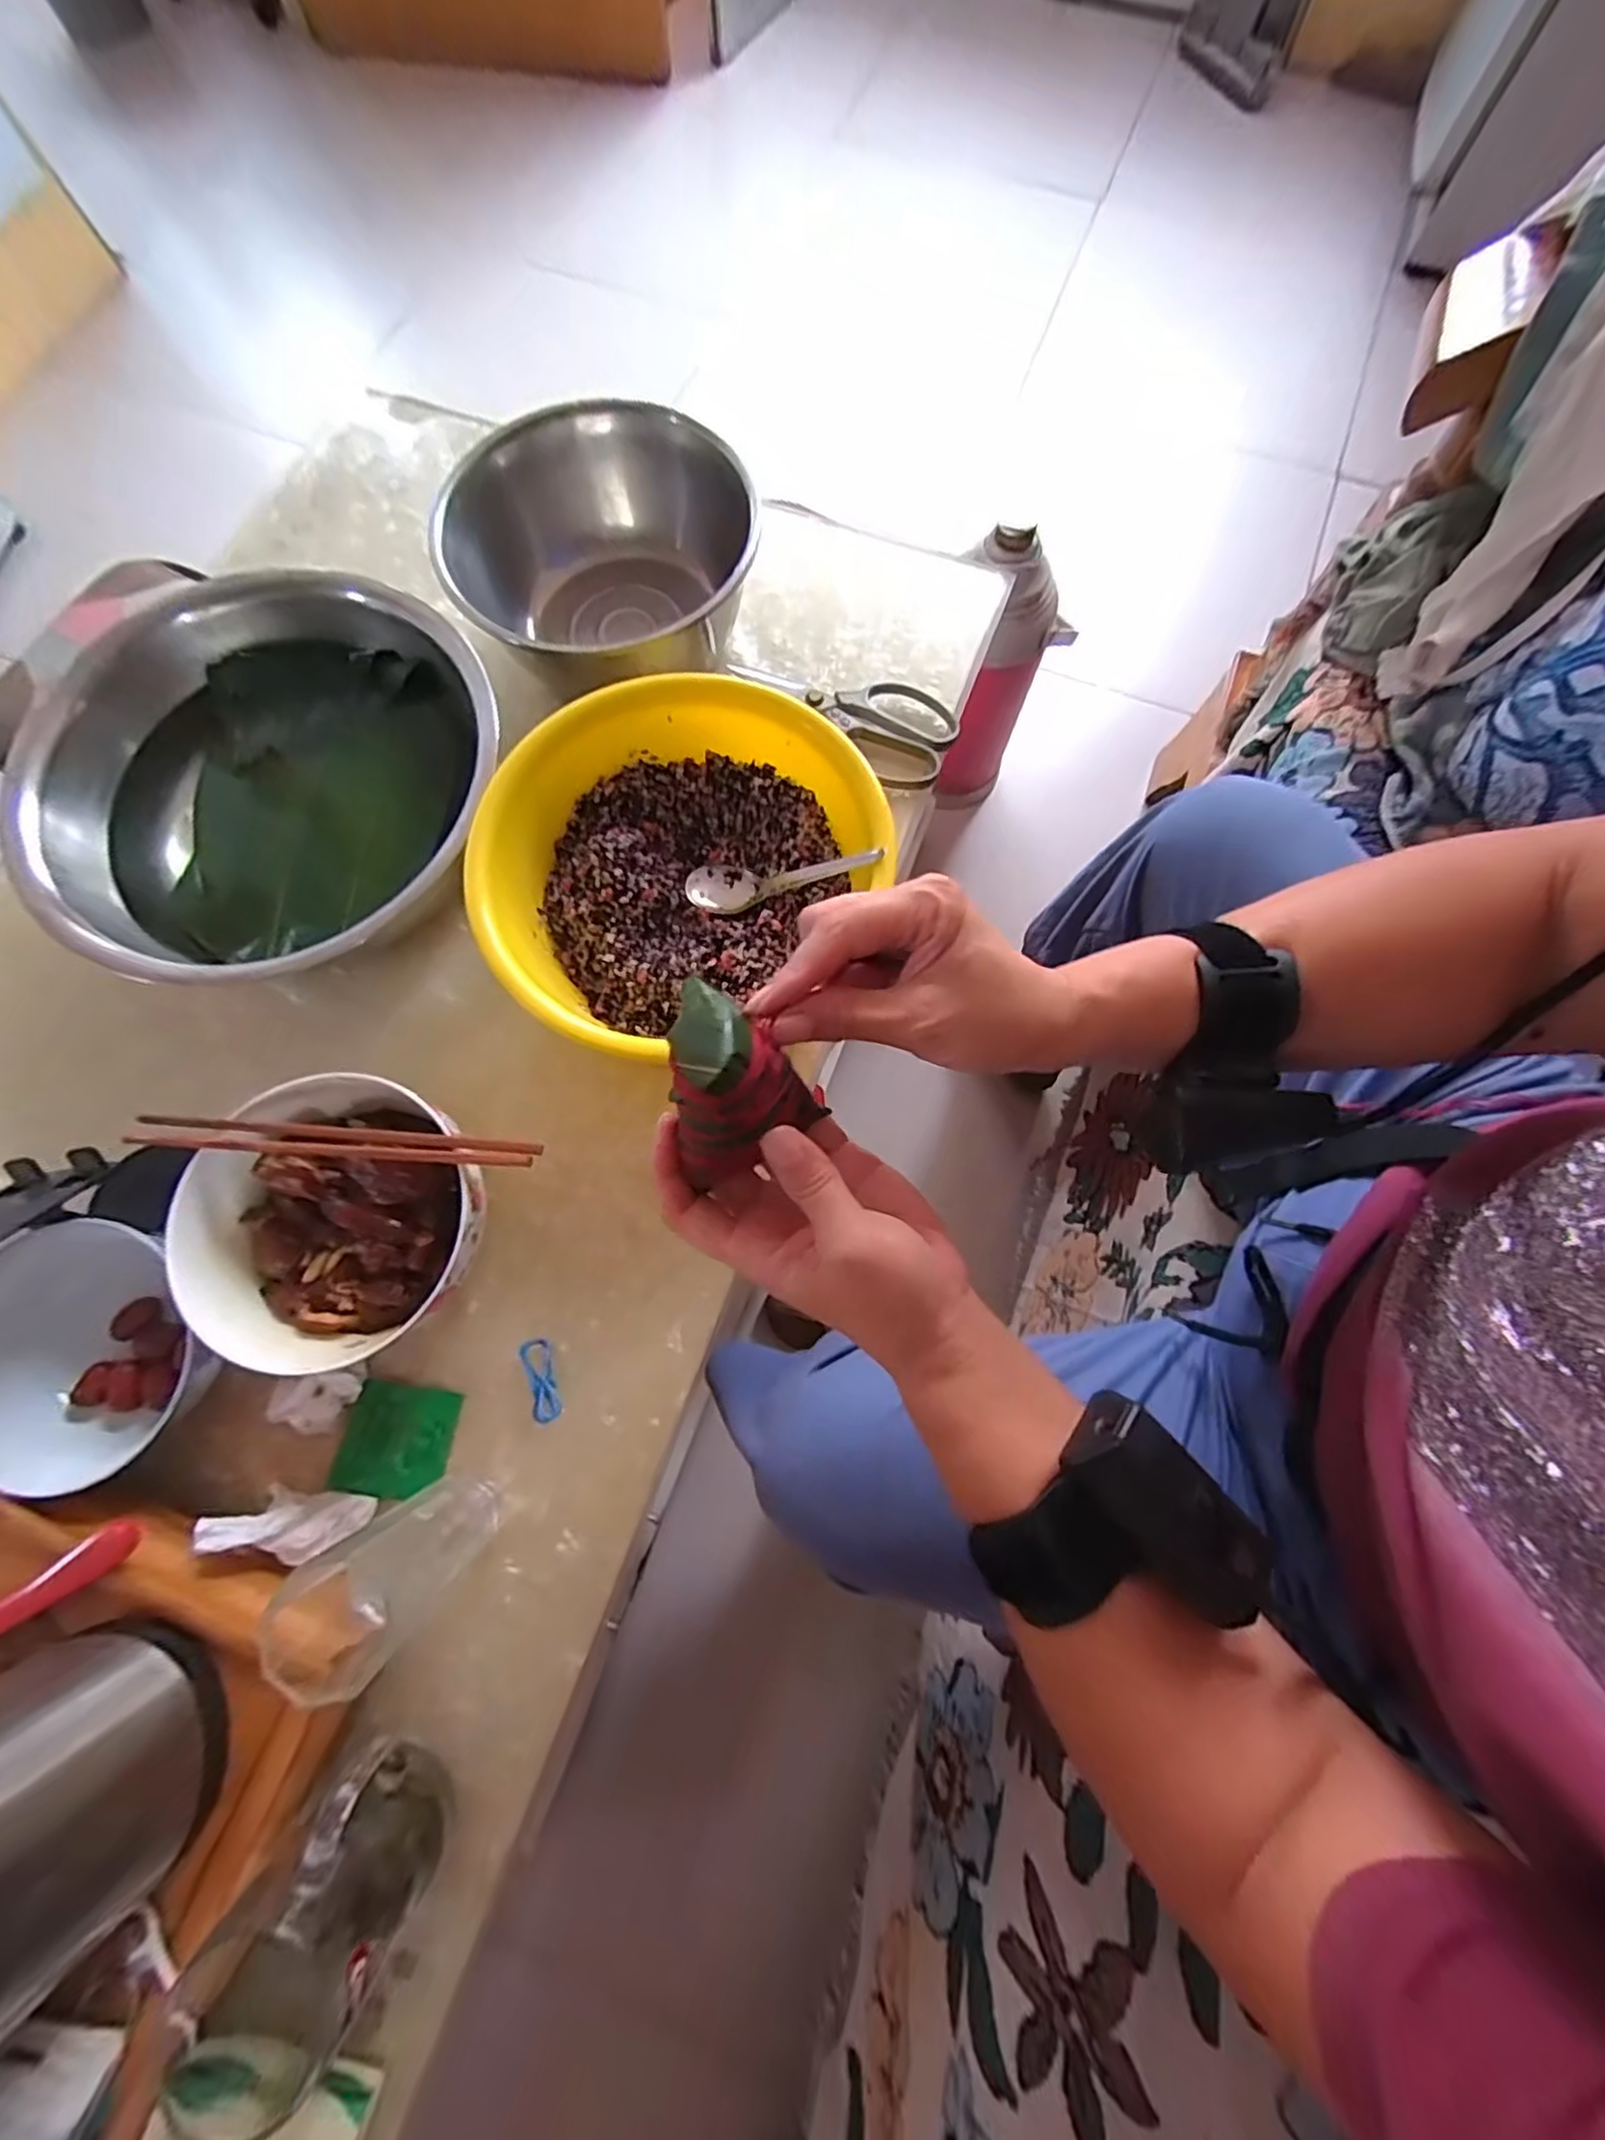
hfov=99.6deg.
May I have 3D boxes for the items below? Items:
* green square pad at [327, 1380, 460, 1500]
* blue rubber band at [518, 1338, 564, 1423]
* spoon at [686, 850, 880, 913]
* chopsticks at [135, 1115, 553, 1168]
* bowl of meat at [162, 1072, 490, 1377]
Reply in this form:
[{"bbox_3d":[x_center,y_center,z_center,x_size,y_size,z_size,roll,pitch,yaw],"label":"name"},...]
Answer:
[{"bbox_3d":[-0.266,0.243,0.446,0.069,0.013,0.065,11,76,3],"label":"green square pad"},{"bbox_3d":[-0.175,0.207,0.454,0.017,0.012,0.053,-20,77,-5],"label":"blue rubber band"},{"bbox_3d":[-0.015,-0.136,0.481,0.148,0.028,0.040,1,73,32],"label":"spoon"},{"bbox_3d":[-0.276,0.043,0.407,0.231,0.014,0.017,3,76,1],"label":"chopsticks"},{"bbox_3d":[-0.289,0.096,0.443,0.169,0.084,0.168,0,76,0],"label":"bowl of meat"}]

